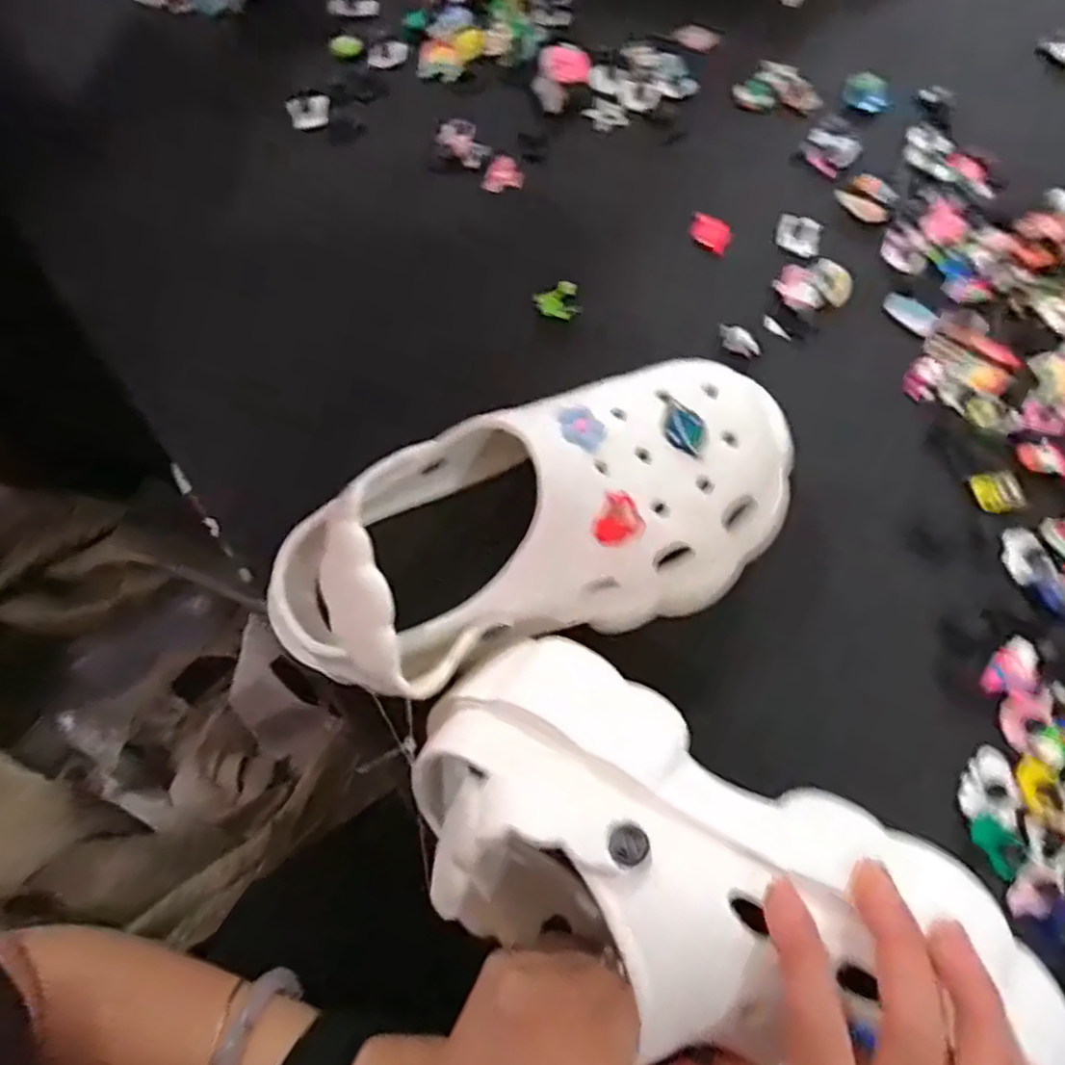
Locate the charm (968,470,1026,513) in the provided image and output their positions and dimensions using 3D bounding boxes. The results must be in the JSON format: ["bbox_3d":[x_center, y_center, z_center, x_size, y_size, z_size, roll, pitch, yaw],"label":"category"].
[{"bbox_3d":[0.271,-0.024,0.411,0.028,0.004,0.023,-9,72,-4],"label":"charm"}]

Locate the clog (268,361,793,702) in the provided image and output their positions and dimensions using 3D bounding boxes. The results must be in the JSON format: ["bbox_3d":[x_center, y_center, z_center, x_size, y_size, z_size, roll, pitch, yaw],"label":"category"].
[{"bbox_3d":[0.010,0.000,0.350,0.267,0.098,0.112,-19,73,-7],"label":"clog"}]

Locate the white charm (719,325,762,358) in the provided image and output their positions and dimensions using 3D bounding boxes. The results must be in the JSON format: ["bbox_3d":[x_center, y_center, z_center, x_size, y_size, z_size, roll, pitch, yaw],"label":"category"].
[{"bbox_3d":[0.128,-0.118,0.438,0.028,0.004,0.016,24,89,3],"label":"white charm"}]

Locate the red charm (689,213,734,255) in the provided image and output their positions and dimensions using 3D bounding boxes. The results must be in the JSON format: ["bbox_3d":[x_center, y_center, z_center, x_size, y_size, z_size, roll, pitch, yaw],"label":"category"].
[{"bbox_3d":[0.118,-0.198,0.468,0.027,0.004,0.029,18,72,5],"label":"red charm"}]

